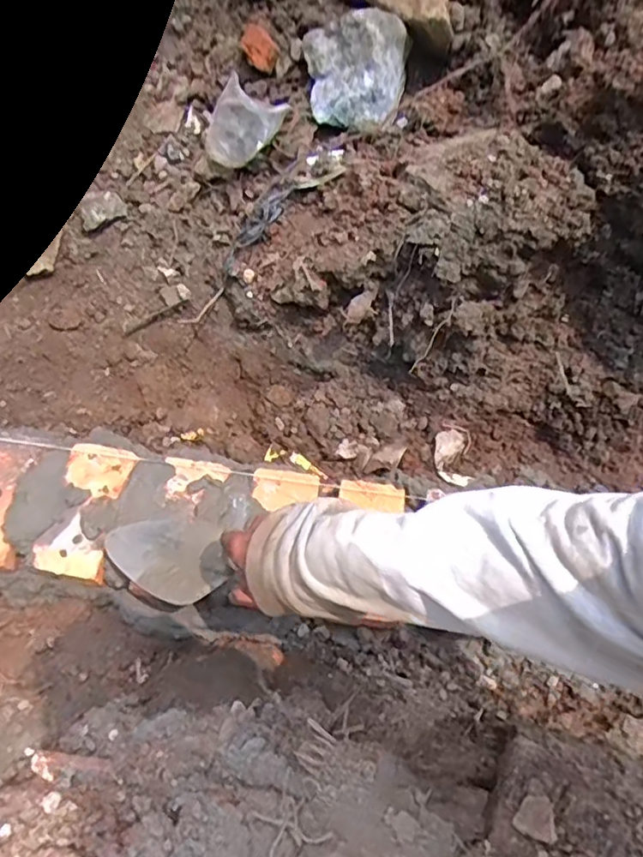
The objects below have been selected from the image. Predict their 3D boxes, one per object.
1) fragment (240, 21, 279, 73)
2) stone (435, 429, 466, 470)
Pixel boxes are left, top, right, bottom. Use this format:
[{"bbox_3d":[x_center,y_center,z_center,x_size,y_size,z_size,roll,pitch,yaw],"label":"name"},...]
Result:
[{"bbox_3d":[-0.078,-0.479,0.757,0.050,0.042,0.018,32,68,15],"label":"fragment"},{"bbox_3d":[0.157,0.020,0.751,0.053,0.012,0.032,-38,69,-17],"label":"stone"}]

